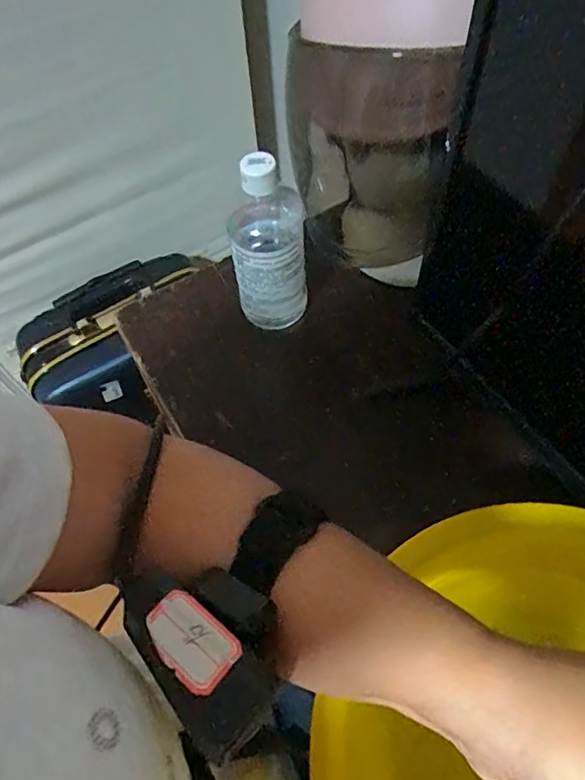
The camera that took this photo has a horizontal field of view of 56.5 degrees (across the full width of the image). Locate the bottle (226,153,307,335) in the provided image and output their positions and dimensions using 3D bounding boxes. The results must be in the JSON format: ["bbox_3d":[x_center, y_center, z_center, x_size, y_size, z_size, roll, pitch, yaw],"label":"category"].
[{"bbox_3d":[-0.023,-0.135,0.506,0.069,0.170,0.064,-1,59,2],"label":"bottle"}]

